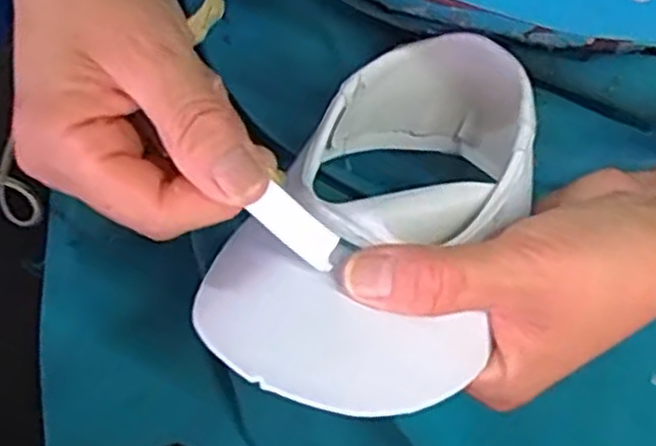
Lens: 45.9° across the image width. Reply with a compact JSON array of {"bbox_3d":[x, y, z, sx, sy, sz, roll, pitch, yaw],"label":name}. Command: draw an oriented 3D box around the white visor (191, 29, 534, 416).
[{"bbox_3d":[0.021,-0.002,0.275,0.088,0.057,0.155,25,52,7],"label":"white visor"}]

